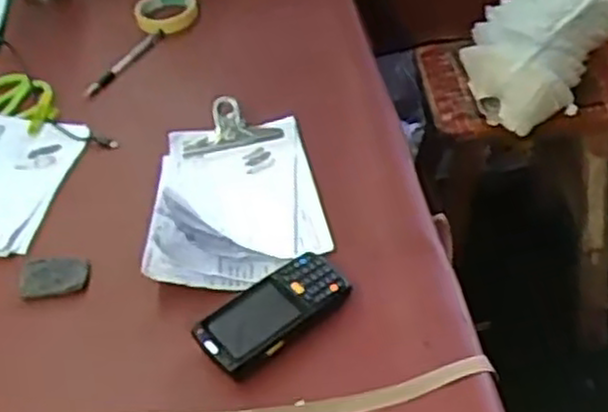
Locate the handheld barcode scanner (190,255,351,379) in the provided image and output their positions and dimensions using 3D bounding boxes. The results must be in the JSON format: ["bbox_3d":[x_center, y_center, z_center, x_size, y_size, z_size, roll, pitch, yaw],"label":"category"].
[{"bbox_3d":[-0.030,0.101,0.752,0.150,0.023,0.076,-31,47,-25],"label":"handheld barcode scanner"}]

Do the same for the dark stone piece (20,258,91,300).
[{"bbox_3d":[-0.260,0.071,0.817,0.073,0.010,0.051,-10,42,-3],"label":"dark stone piece"}]

